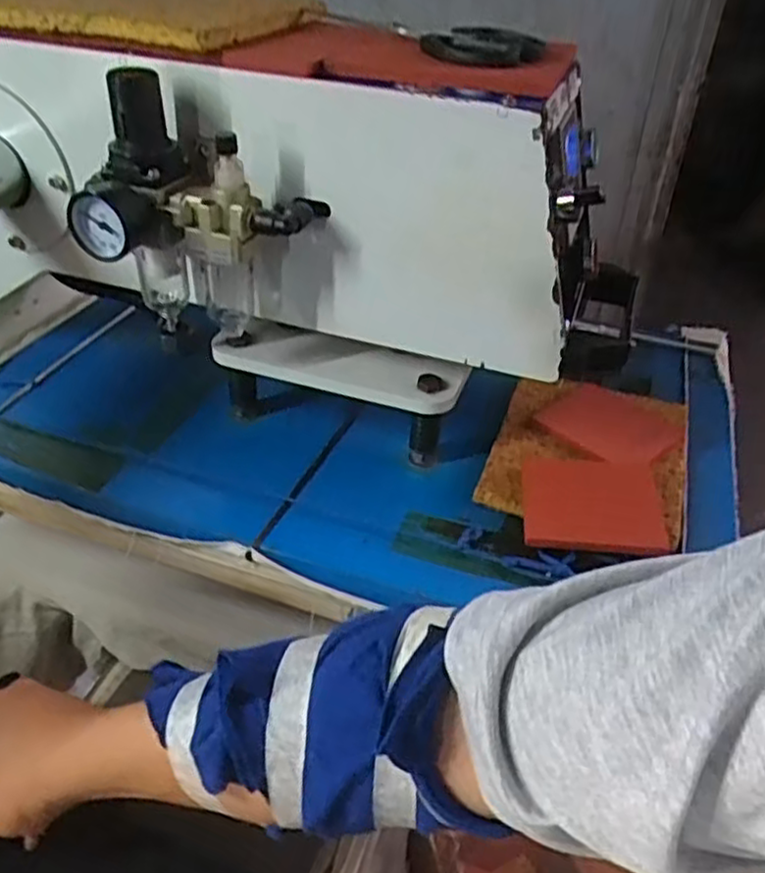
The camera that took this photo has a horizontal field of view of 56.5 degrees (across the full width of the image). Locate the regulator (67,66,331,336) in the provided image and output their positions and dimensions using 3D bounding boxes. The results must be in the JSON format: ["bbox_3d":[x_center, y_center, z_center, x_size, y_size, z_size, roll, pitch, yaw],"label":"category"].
[{"bbox_3d":[-0.112,-0.127,0.434,0.132,0.148,0.085,13,39,13],"label":"regulator"}]

